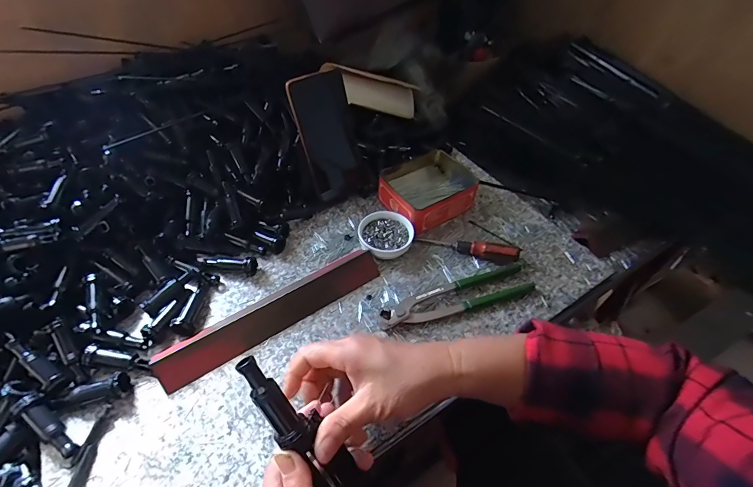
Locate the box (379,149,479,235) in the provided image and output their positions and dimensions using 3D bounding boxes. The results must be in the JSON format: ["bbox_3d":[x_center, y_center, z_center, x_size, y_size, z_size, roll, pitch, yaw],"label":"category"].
[{"bbox_3d":[0.075,-0.080,0.539,0.128,0.045,0.116,-26,55,-23],"label":"box"}]

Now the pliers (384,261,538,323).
[{"bbox_3d":[0.102,0.060,0.440,0.194,0.018,0.047,-14,51,-14],"label":"pliers"}]

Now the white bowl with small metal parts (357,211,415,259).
[{"bbox_3d":[0.013,-0.009,0.487,0.070,0.028,0.069,1,49,-1],"label":"white bowl with small metal parts"}]

